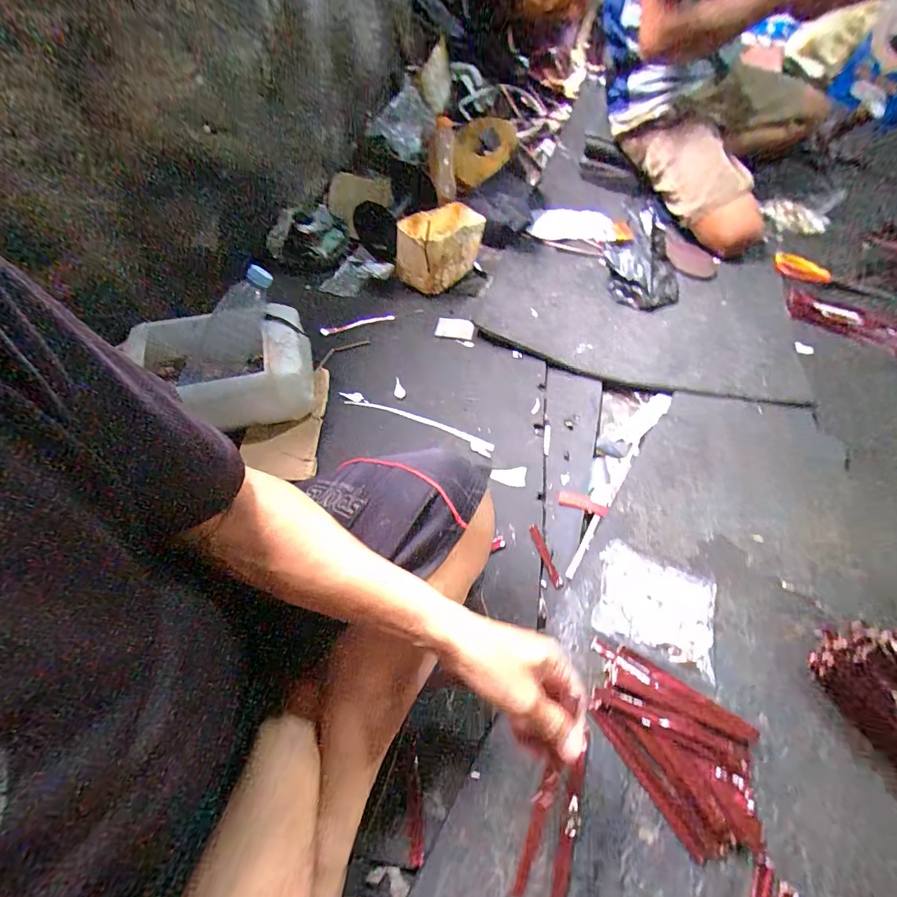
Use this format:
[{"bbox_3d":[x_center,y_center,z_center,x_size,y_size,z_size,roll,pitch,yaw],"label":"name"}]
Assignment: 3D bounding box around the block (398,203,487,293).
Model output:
[{"bbox_3d":[-0.015,-0.416,0.861,0.108,0.132,0.175,27,65,19],"label":"block"}]

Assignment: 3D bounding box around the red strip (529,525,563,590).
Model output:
[{"bbox_3d":[0.132,0.145,0.562,0.015,0.006,0.086,-18,68,-10],"label":"red strip"}]

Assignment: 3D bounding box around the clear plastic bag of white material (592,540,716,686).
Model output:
[{"bbox_3d":[0.253,0.190,0.511,0.135,0.019,0.112,19,62,15],"label":"clear plastic bag of white material"}]

